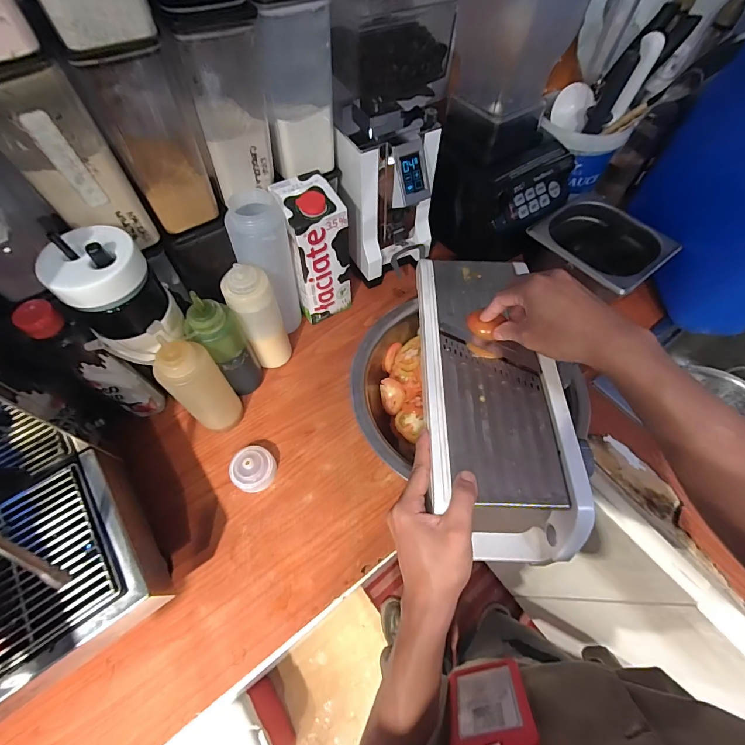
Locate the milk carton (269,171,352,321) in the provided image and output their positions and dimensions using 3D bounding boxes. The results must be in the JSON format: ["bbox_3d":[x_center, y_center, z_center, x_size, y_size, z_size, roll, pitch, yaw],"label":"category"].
[{"bbox_3d":[-0.080,-0.168,0.545,0.083,0.202,0.074,-26,64,-14],"label":"milk carton"}]

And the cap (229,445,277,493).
[{"bbox_3d":[-0.152,0.121,0.474,0.055,0.032,0.053,0,60,0],"label":"cap"}]

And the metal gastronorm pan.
[{"bbox_3d":[0.354,-0.186,0.607,0.159,0.090,0.175,-34,66,-18],"label":"metal gastronorm pan"}]

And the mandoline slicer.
[{"bbox_3d":[0.125,0.020,0.428,0.162,0.101,0.356,-7,65,-4],"label":"mandoline slicer"}]

